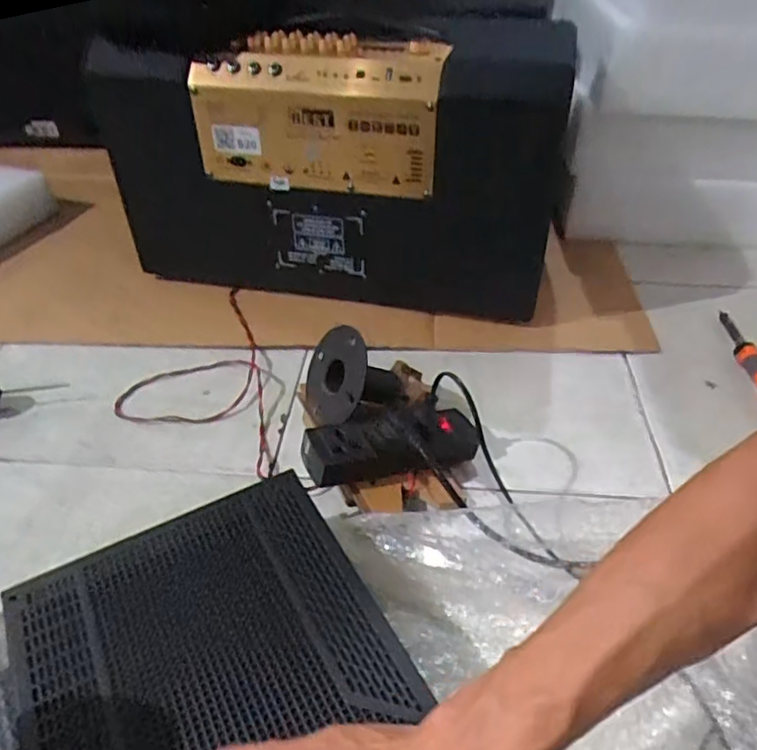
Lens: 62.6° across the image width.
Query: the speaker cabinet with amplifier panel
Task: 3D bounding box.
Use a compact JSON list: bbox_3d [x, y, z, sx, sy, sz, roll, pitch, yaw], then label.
[{"bbox_3d":[-0.055,-0.280,0.836,0.546,0.327,0.234,10,41,12],"label":"speaker cabinet with amplifier panel"}]

